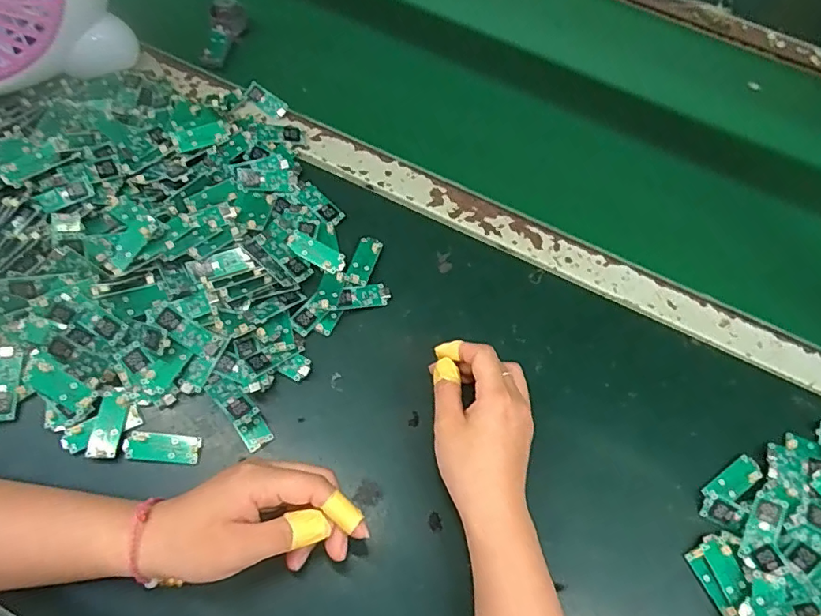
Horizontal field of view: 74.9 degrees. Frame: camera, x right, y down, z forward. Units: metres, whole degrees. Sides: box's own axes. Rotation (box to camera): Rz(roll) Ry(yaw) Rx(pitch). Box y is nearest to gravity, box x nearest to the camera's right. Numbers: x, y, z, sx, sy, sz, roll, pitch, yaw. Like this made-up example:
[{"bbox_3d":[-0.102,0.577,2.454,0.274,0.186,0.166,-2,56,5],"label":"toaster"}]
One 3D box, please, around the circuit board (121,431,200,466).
[{"bbox_3d":[-0.174,0.097,0.375,0.049,0.006,0.020,4,62,-4],"label":"circuit board"}]

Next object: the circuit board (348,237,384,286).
[{"bbox_3d":[-0.039,-0.040,0.459,0.019,0.004,0.052,19,59,-6],"label":"circuit board"}]

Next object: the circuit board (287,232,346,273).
[{"bbox_3d":[-0.080,-0.046,0.452,0.052,0.004,0.019,27,64,1],"label":"circuit board"}]

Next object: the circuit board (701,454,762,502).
[{"bbox_3d":[0.241,0.129,0.399,0.051,0.007,0.019,-29,69,-19],"label":"circuit board"}]

